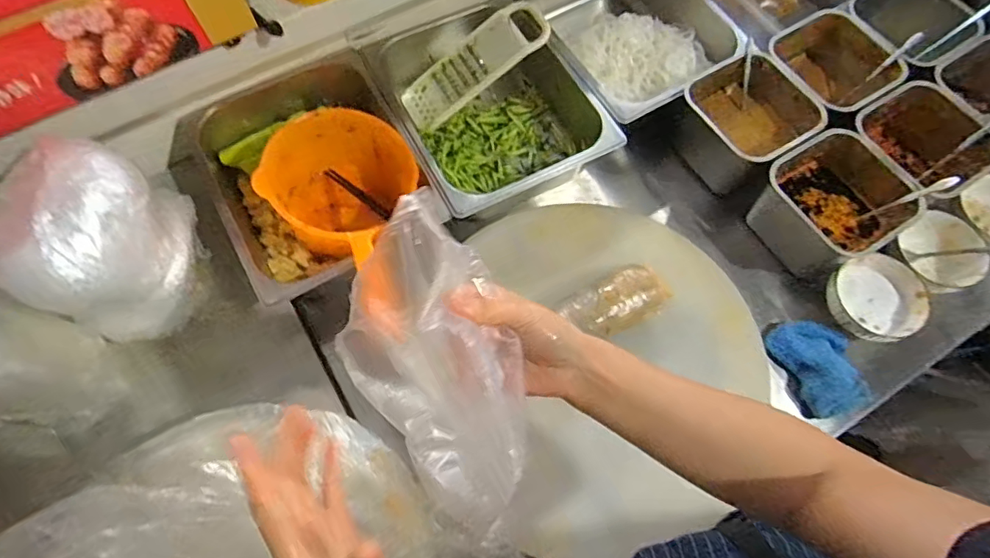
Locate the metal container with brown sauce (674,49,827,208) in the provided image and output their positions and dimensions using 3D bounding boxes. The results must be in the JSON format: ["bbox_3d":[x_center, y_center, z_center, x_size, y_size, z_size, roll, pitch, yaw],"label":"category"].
[{"bbox_3d":[0.358,-0.221,0.771,0.161,0.097,0.166,-38,73,-15],"label":"metal container with brown sauce"}]

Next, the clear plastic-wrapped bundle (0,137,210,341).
[{"bbox_3d":[-0.406,-0.031,0.572,0.118,0.202,0.168,37,72,14],"label":"clear plastic-wrapped bundle"}]

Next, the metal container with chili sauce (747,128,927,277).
[{"bbox_3d":[0.449,-0.101,0.719,0.160,0.098,0.151,-30,71,-12],"label":"metal container with chili sauce"}]

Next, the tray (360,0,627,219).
[{"bbox_3d":[-0.015,-0.250,0.794,0.256,0.112,0.327,-26,70,-10],"label":"tray"}]

